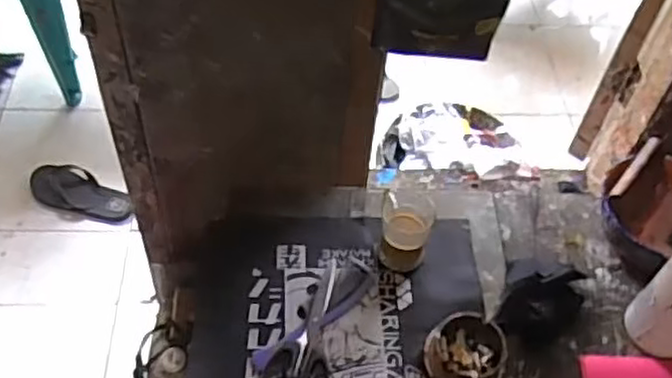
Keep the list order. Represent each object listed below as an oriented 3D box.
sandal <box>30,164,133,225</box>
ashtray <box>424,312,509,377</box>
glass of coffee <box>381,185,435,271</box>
[{"bbox_3d":[-0.651,0.009,1.799,0.288,0.044,0.120,16,51,10],"label":"sandal"},{"bbox_3d":[0.157,0.201,0.850,0.092,0.046,0.094,2,50,-2],"label":"ashtray"},{"bbox_3d":[0.091,0.057,0.933,0.068,0.077,0.083,5,50,1],"label":"glass of coffee"}]

